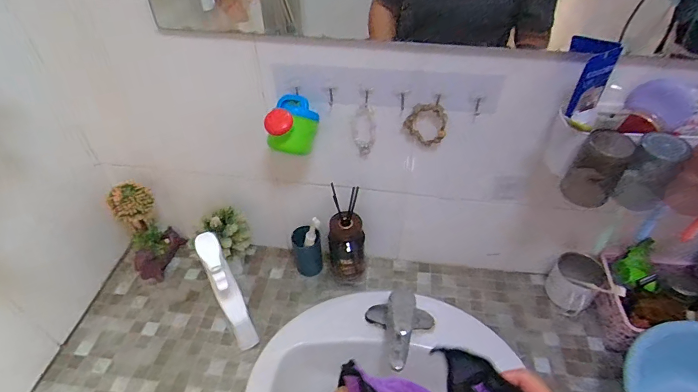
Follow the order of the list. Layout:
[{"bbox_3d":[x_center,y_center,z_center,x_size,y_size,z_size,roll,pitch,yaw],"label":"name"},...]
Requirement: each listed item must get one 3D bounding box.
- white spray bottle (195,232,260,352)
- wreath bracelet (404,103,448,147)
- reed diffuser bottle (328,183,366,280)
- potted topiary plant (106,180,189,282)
[{"bbox_3d":[-0.201,0.174,0.678,0.036,0.251,0.095,-24,49,-23],"label":"white spray bottle"},{"bbox_3d":[0.121,-0.113,0.633,0.064,0.081,0.023,8,45,8],"label":"wreath bracelet"},{"bbox_3d":[-0.004,0.080,0.778,0.072,0.217,0.076,-1,45,-2],"label":"reed diffuser bottle"},{"bbox_3d":[-0.420,0.074,0.818,0.085,0.199,0.097,-5,45,-5],"label":"potted topiary plant"}]

